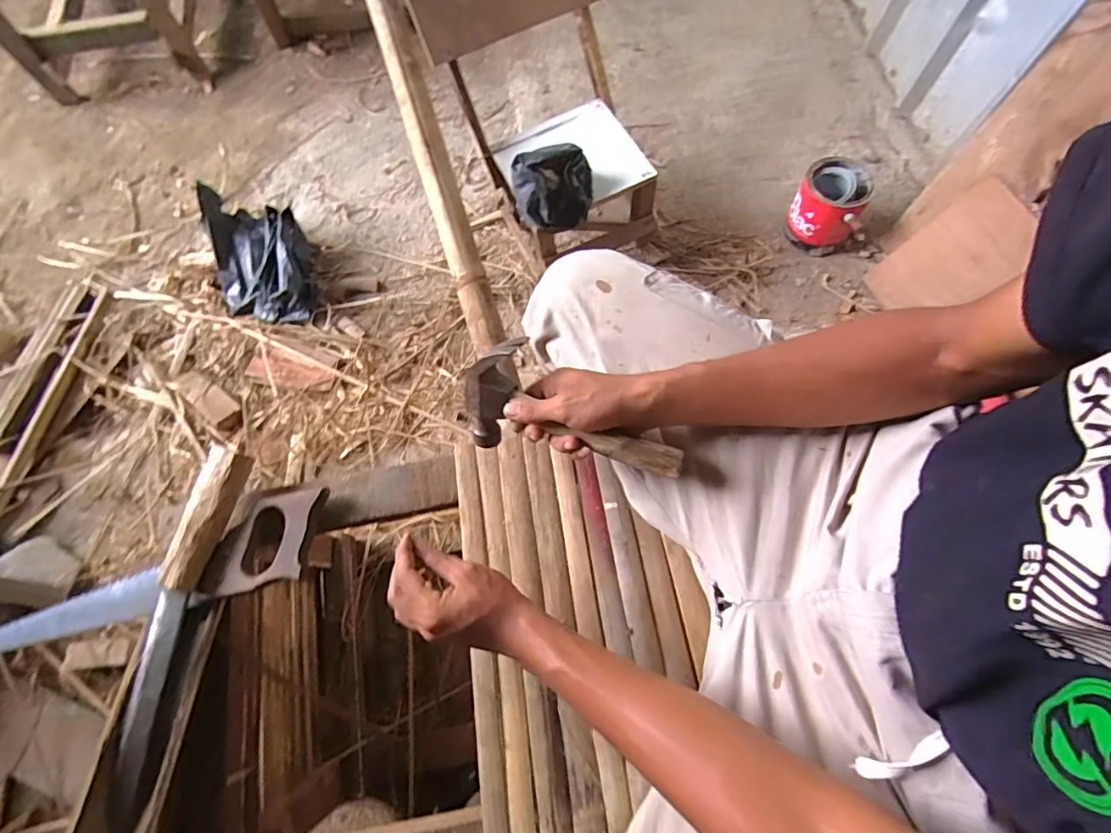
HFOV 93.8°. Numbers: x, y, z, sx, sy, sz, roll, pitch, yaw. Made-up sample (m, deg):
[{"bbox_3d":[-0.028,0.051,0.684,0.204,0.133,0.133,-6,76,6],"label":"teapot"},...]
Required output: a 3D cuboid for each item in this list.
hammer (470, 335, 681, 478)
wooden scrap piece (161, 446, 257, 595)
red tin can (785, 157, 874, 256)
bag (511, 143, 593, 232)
[{"bbox_3d":[0.016,-0.008,0.475,0.213,0.113,0.032,10,39,22],"label":"hammer"},{"bbox_3d":[-0.373,0.106,0.551,0.040,0.030,0.146,14,71,7],"label":"wooden scrap piece"},{"bbox_3d":[0.641,-0.497,1.239,0.152,0.151,0.146,26,72,11],"label":"red tin can"},{"bbox_3d":[-0.002,-0.459,1.061,0.162,0.126,0.112,-11,69,-2],"label":"bag"}]

